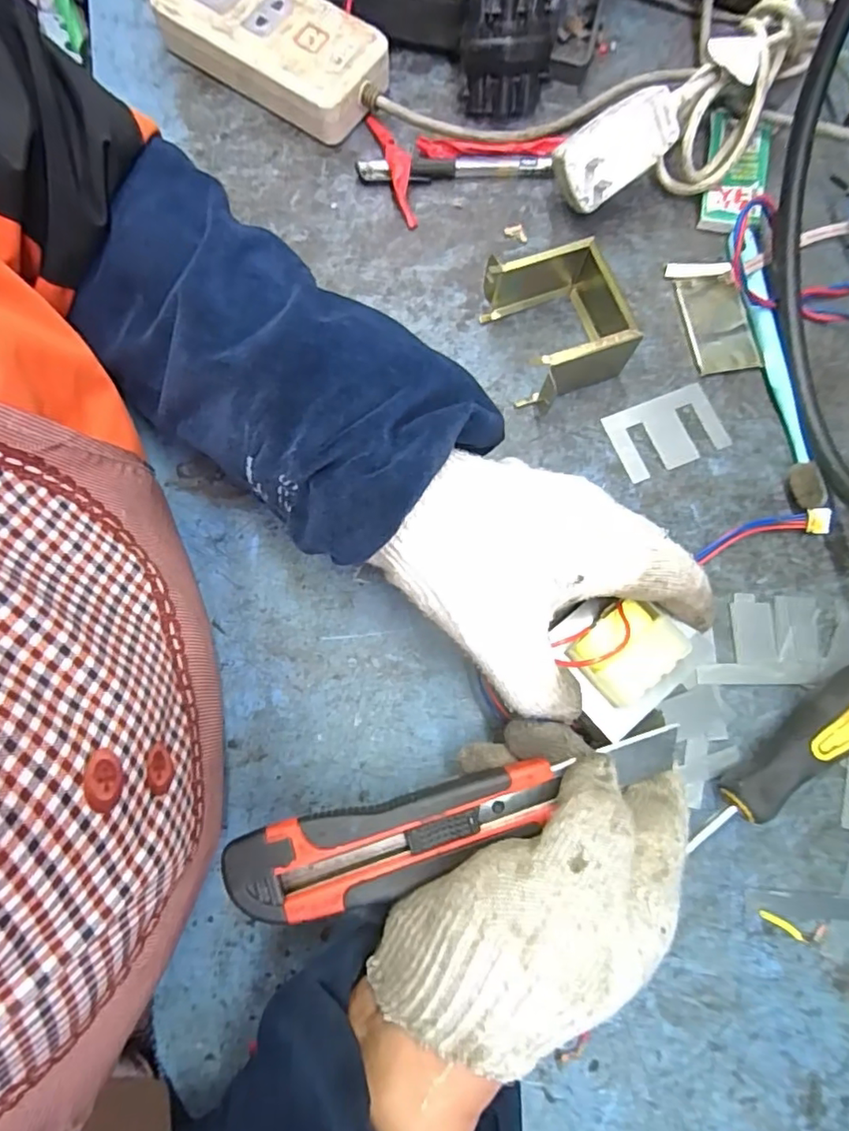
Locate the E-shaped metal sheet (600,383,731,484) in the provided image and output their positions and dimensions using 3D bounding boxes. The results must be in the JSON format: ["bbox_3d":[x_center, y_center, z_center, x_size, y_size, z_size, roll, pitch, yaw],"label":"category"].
[{"bbox_3d":[0.143,-0.079,0.336,0.066,0.004,0.043,-21,78,-5],"label":"E-shaped metal sheet"}]

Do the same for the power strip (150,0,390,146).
[{"bbox_3d":[-0.098,-0.345,0.377,0.152,0.036,0.067,33,79,7],"label":"power strip"}]

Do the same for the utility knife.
[{"bbox_3d":[0.016,0.108,0.245,0.193,0.014,0.038,-15,78,-7],"label":"utility knife"}]

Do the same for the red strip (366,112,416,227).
[{"bbox_3d":[-0.018,-0.257,0.364,0.014,0.015,0.082,-18,78,-4],"label":"red strip"}]

